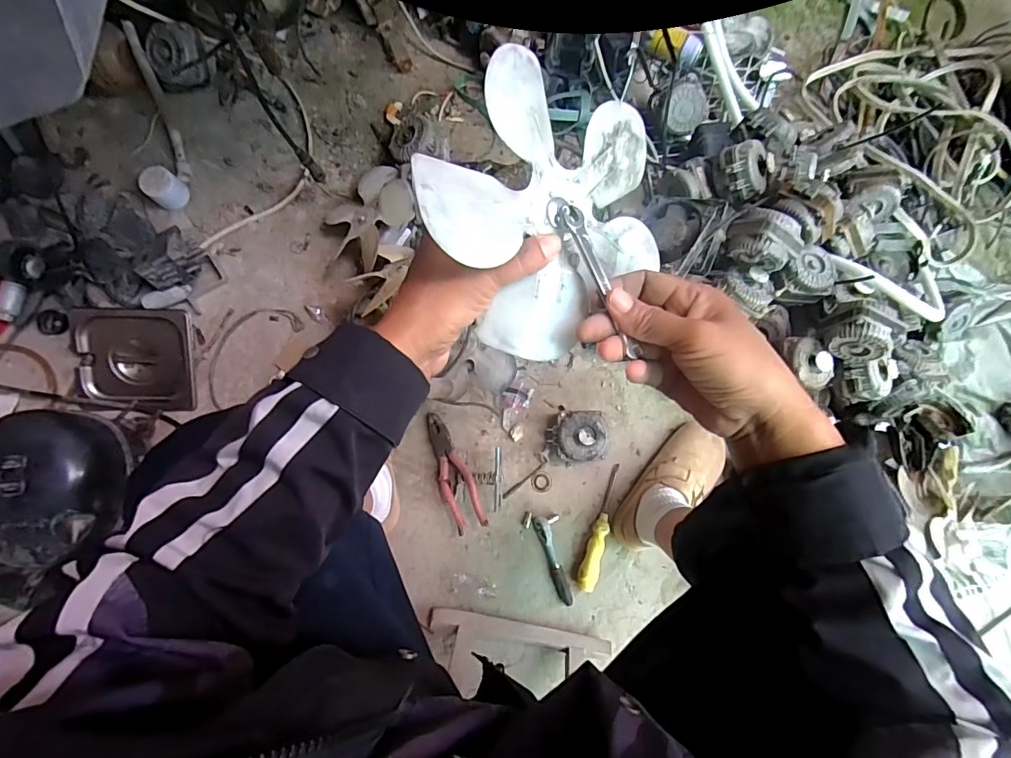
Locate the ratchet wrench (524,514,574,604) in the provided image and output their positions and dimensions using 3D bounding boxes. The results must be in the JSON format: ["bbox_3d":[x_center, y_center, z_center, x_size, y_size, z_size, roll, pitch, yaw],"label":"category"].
[{"bbox_3d":[0.080,0.291,0.774,0.054,0.023,0.155,-19,86,-7],"label":"ratchet wrench"}]

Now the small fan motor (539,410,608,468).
[{"bbox_3d":[0.113,0.096,0.774,0.096,0.070,0.091,1,83,-5],"label":"small fan motor"}]

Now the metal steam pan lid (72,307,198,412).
[{"bbox_3d":[-0.574,-0.030,0.733,0.159,0.017,0.154,2,101,-11],"label":"metal steam pan lid"}]

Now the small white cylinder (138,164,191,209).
[{"bbox_3d":[-0.546,-0.305,0.756,0.052,0.042,0.052,1,83,-5],"label":"small white cylinder"}]

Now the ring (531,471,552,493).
[{"bbox_3d":[0.061,0.174,0.796,0.035,0.004,0.035,1,83,-5],"label":"ring"}]

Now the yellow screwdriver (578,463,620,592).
[{"bbox_3d":[0.163,0.247,0.785,0.030,0.024,0.207,21,82,-3],"label":"yellow screwdriver"}]

